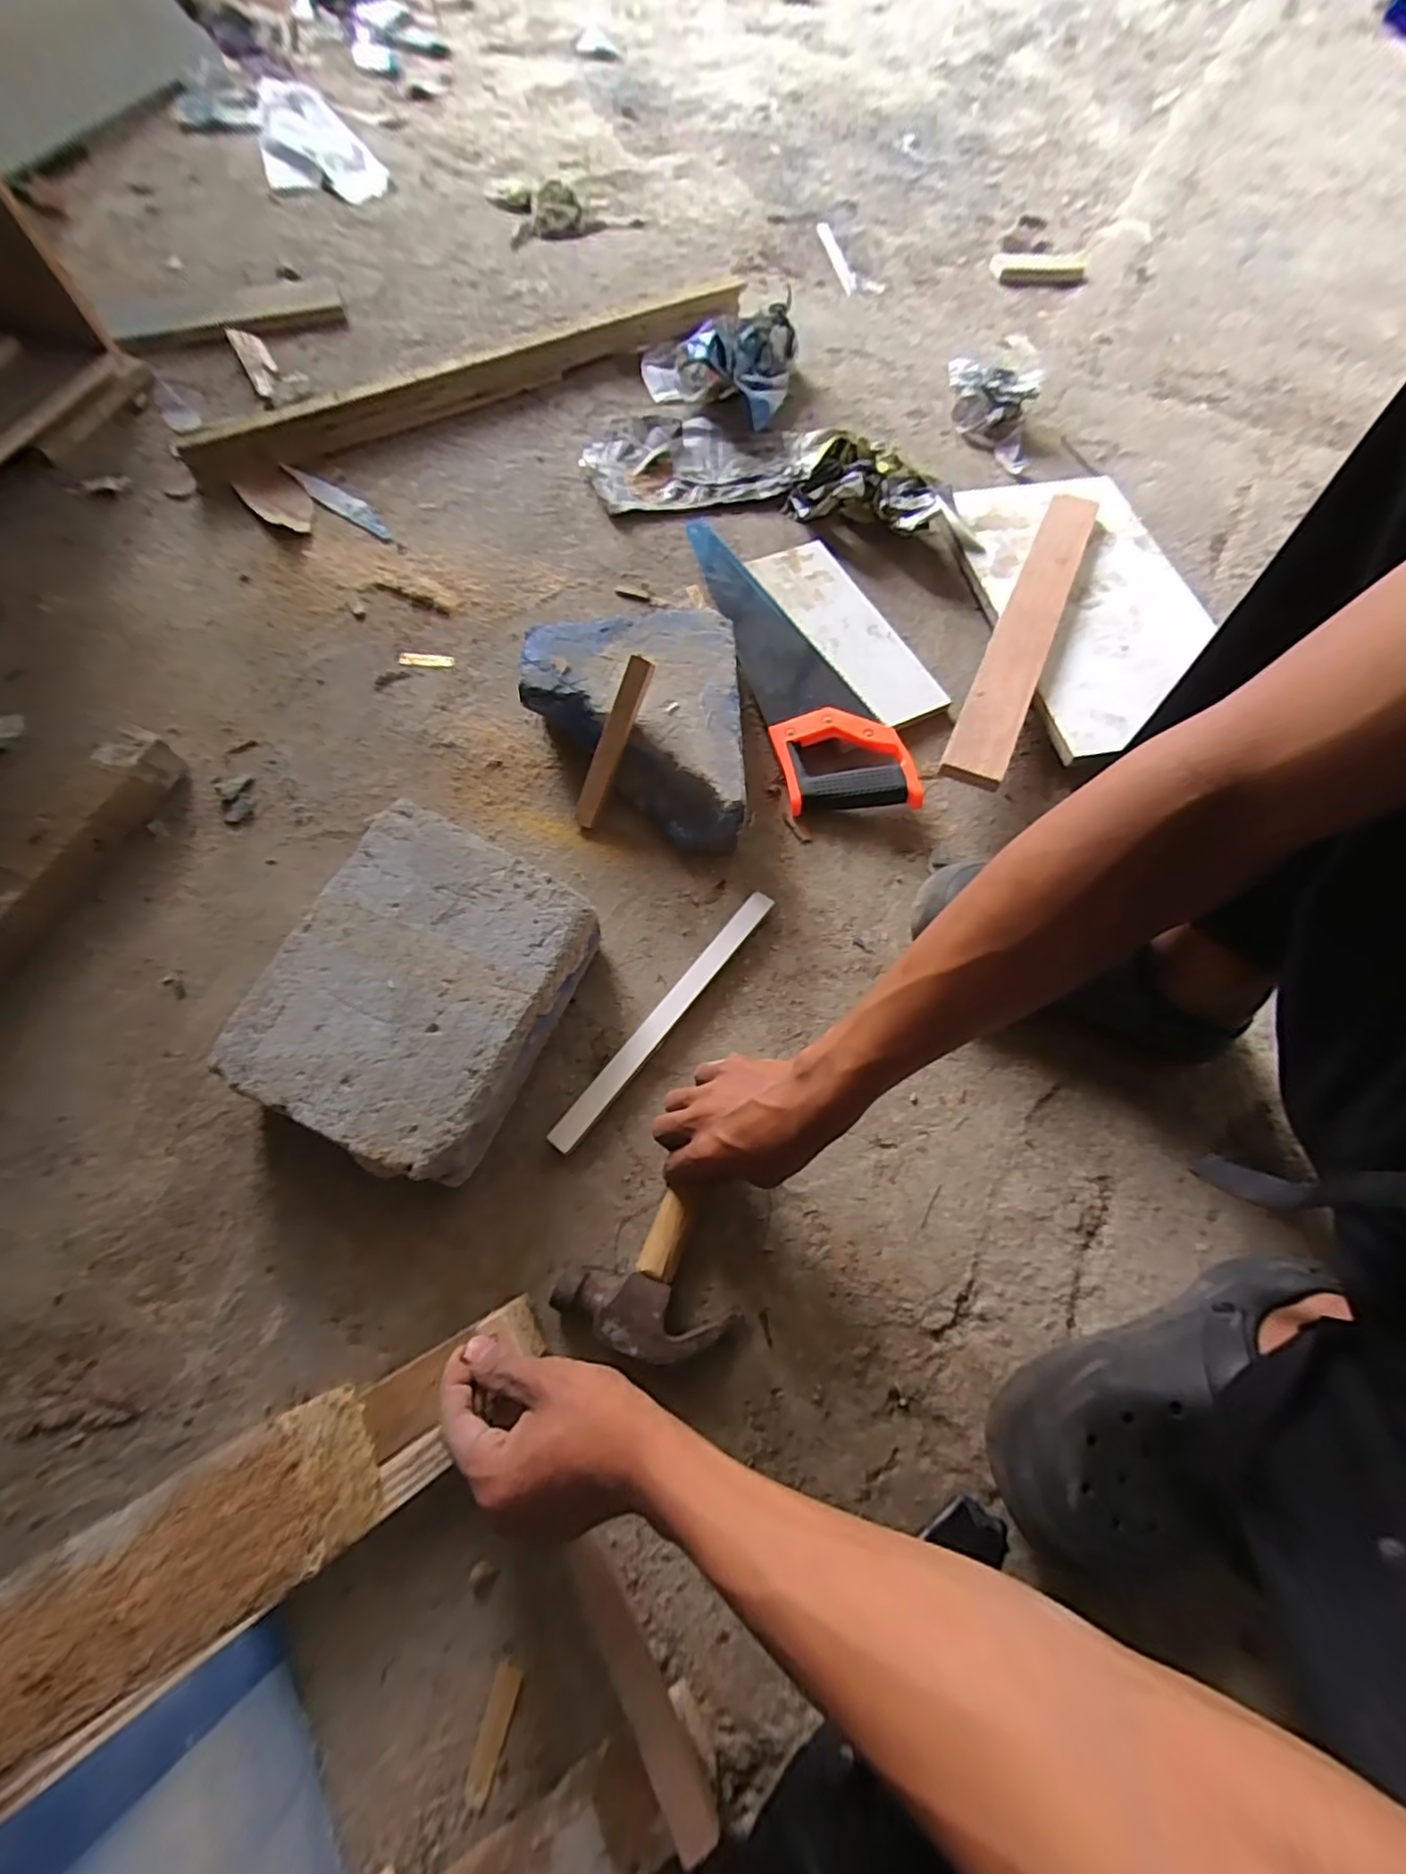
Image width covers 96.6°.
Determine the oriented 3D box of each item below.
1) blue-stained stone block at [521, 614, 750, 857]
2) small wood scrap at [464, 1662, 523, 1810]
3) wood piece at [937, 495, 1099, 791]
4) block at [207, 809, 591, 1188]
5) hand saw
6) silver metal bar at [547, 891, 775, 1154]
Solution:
[{"bbox_3d":[-0.066,-0.199,0.601,0.201,0.078,0.231,-1,68,-3],"label":"blue-stained stone block"},{"bbox_3d":[-0.123,0.465,0.365,0.015,0.004,0.061,15,69,4],"label":"small wood scrap"},{"bbox_3d":[0.348,-0.339,0.666,0.057,0.018,0.473,25,69,9],"label":"wood piece"},{"bbox_3d":[-0.218,0.043,0.500,0.203,0.073,0.238,26,70,8],"label":"block"},{"bbox_3d":[0.098,-0.297,0.668,0.116,0.046,0.405,-15,70,-8],"label":"hand saw"},{"bbox_3d":[-0.028,0.064,0.528,0.022,0.020,0.270,37,72,12],"label":"silver metal bar"}]

